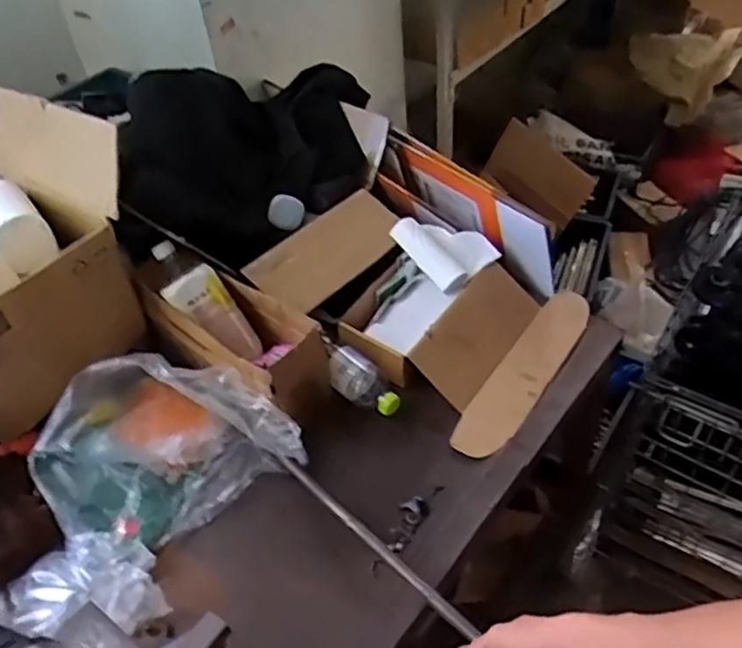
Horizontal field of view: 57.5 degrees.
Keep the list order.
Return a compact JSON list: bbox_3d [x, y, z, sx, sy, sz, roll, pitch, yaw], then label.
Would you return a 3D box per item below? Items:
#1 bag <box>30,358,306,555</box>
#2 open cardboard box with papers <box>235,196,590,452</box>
[{"bbox_3d":[-0.269,0.145,0.867,0.289,0.169,0.220,-31,50,-24],"label":"bag"},{"bbox_3d":[0.088,-0.045,1.046,0.444,0.163,0.342,31,55,32],"label":"open cardboard box with papers"}]

